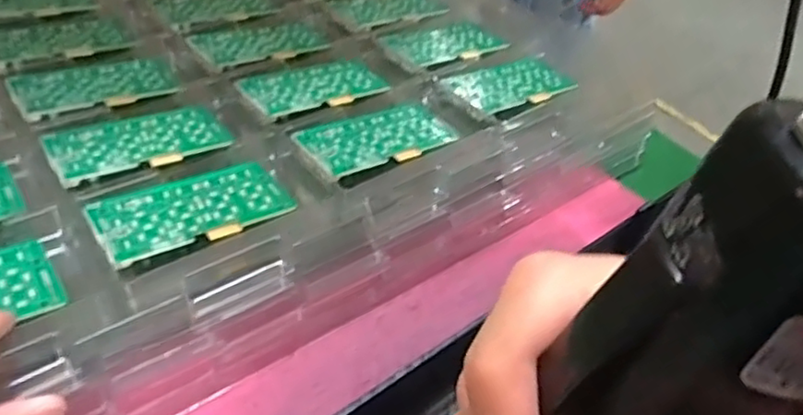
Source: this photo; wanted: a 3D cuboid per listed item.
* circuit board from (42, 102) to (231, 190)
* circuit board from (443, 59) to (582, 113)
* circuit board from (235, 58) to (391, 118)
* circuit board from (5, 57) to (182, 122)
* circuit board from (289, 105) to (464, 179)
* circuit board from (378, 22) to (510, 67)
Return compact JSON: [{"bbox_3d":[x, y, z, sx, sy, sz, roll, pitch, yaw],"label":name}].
[{"bbox_3d":[-0.149,-0.038,0.370,0.094,0.005,0.050,-22,50,-36],"label":"circuit board"},{"bbox_3d":[0.077,-0.088,0.450,0.090,0.006,0.045,-24,52,-32],"label":"circuit board"},{"bbox_3d":[-0.058,-0.082,0.432,0.095,0.010,0.050,-27,53,-34],"label":"circuit board"},{"bbox_3d":[-0.190,-0.078,0.410,0.097,0.004,0.049,-17,47,-33],"label":"circuit board"},{"bbox_3d":[-0.014,-0.043,0.390,0.094,0.010,0.047,-21,50,-30],"label":"circuit board"},{"bbox_3d":[0.030,-0.126,0.491,0.093,0.008,0.050,-23,51,-31],"label":"circuit board"}]

